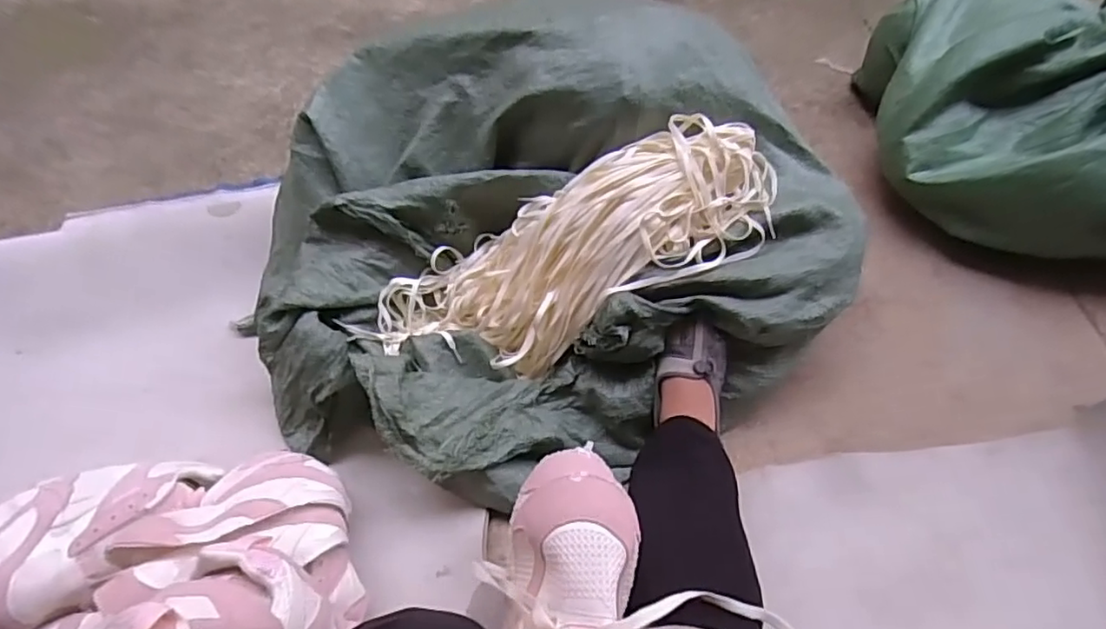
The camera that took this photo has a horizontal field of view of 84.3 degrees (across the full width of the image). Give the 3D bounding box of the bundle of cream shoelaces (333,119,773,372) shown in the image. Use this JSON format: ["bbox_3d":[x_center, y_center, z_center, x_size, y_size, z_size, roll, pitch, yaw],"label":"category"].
[{"bbox_3d":[0.020,-0.066,0.774,0.534,0.123,0.189,-24,54,15],"label":"bundle of cream shoelaces"}]

